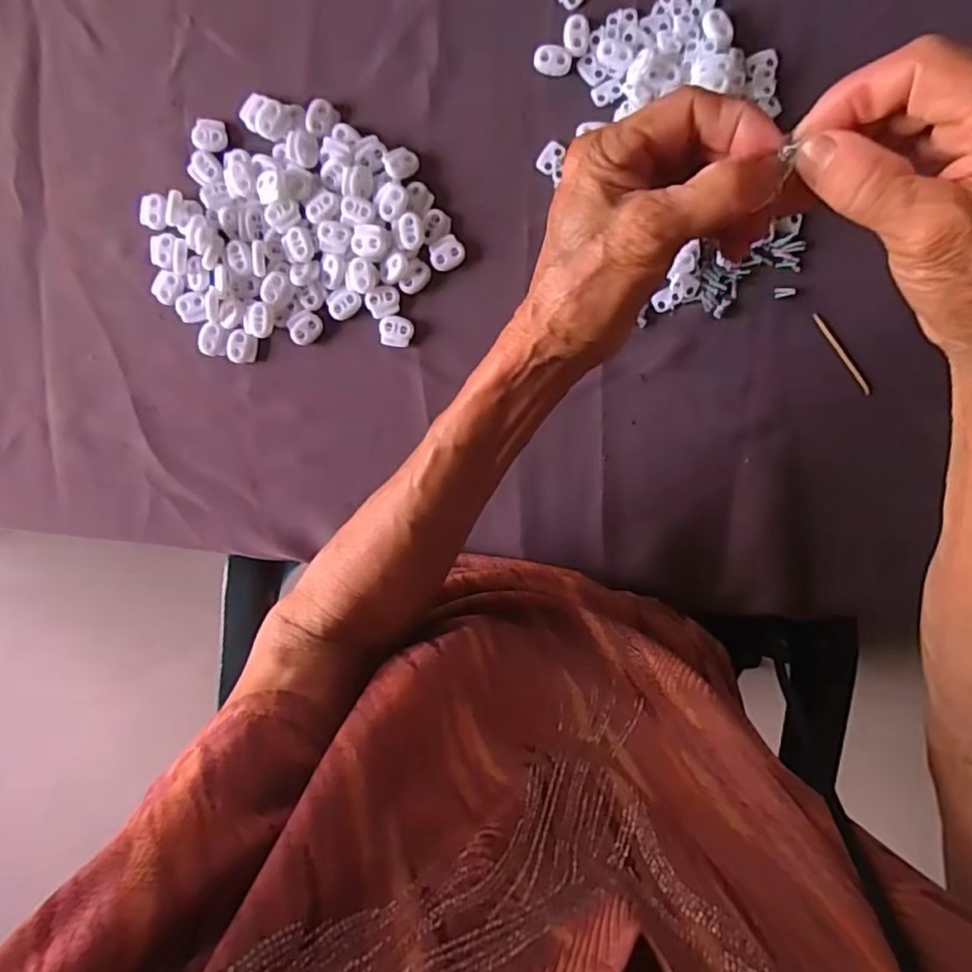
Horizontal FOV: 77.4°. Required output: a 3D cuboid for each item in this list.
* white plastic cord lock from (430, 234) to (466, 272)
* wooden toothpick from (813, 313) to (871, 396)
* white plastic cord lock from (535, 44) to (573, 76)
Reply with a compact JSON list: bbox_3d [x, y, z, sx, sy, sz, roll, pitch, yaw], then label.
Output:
[{"bbox_3d":[-0.025,-0.151,0.393,0.022,0.005,0.019,-21,96,5],"label":"white plastic cord lock"},{"bbox_3d":[0.228,-0.084,0.386,0.005,0.004,0.062,-36,94,7],"label":"wooden toothpick"},{"bbox_3d":[0.041,-0.263,0.375,0.023,0.004,0.016,6,98,2],"label":"white plastic cord lock"}]

